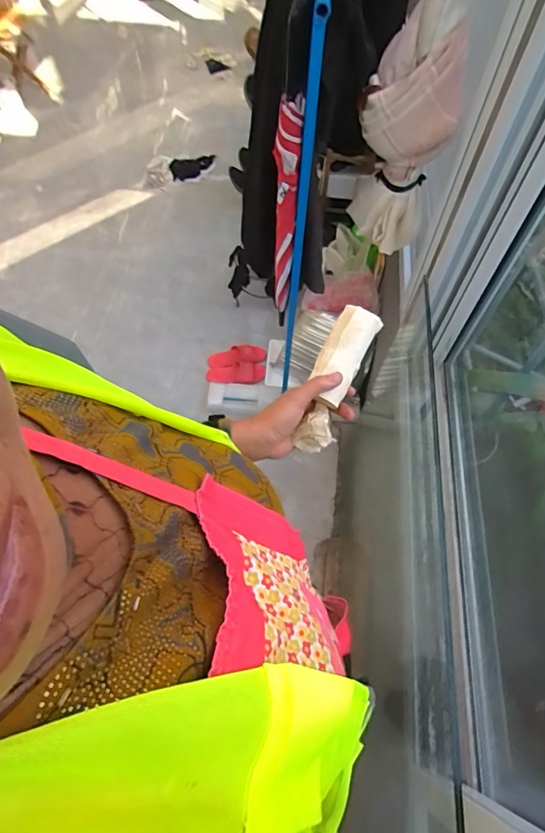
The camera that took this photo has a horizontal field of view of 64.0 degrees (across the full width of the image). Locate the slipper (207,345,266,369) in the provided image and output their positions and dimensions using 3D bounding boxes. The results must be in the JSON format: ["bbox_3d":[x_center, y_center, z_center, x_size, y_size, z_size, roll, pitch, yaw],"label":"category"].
[{"bbox_3d":[-0.165,-0.268,1.954,0.255,0.063,0.084,-8,56,9],"label":"slipper"}]

